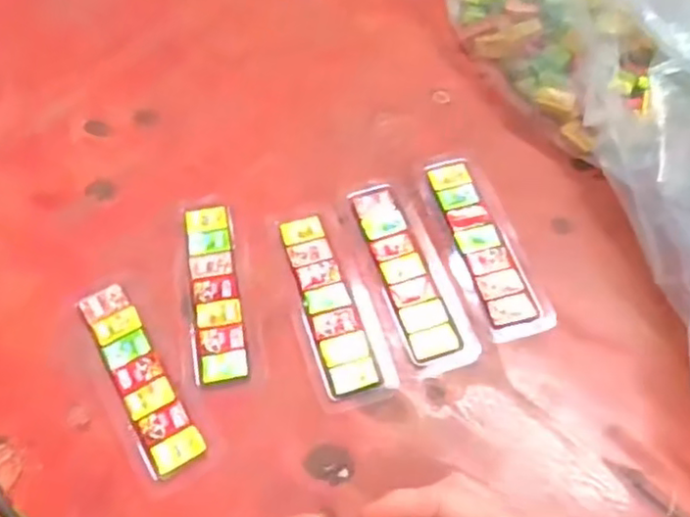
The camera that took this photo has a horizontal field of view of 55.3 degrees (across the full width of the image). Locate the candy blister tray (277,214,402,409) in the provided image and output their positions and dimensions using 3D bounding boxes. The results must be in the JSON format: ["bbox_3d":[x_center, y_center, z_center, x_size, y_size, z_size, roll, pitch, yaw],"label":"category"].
[{"bbox_3d":[-0.009,0.025,0.399,0.042,0.007,0.128,-16,61,-8],"label":"candy blister tray"}]

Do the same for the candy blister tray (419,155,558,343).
[{"bbox_3d":[0.084,-0.011,0.418,0.043,0.007,0.137,-16,61,-8],"label":"candy blister tray"}]

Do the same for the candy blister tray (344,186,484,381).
[{"bbox_3d":[0.036,0.008,0.406,0.040,0.005,0.133,-20,61,-10],"label":"candy blister tray"}]

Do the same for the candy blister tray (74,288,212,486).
[{"bbox_3d":[-0.118,0.067,0.374,0.032,0.010,0.118,-29,63,-14],"label":"candy blister tray"}]

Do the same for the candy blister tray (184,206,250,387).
[{"bbox_3d":[-0.079,0.019,0.401,0.030,0.006,0.118,-10,60,-4],"label":"candy blister tray"}]

